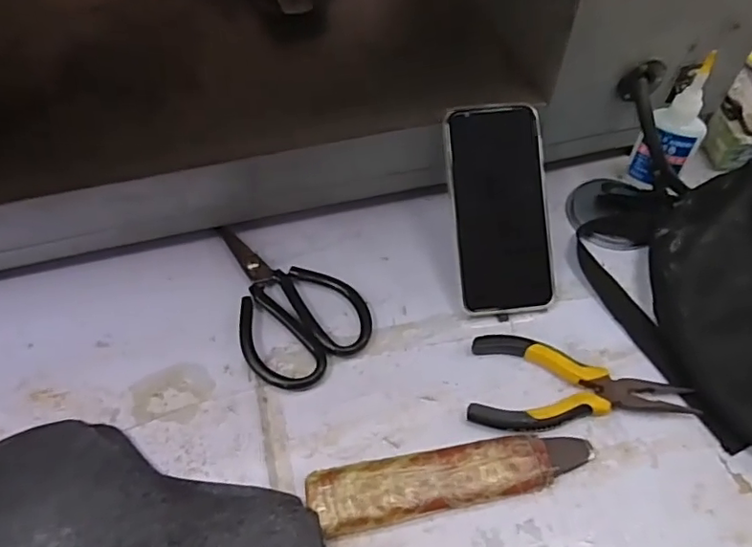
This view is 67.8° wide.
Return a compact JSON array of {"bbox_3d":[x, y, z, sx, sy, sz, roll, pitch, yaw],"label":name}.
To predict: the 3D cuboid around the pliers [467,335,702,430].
[{"bbox_3d":[0.146,0.083,0.401,0.154,0.014,0.068,6,54,6],"label":"pliers"}]

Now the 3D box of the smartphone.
[{"bbox_3d":[0.100,-0.050,0.444,0.078,0.014,0.160,-7,93,-4],"label":"smartphone"}]

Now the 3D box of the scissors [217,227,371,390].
[{"bbox_3d":[-0.081,0.017,0.454,0.096,0.015,0.158,-34,60,-21],"label":"scissors"}]

